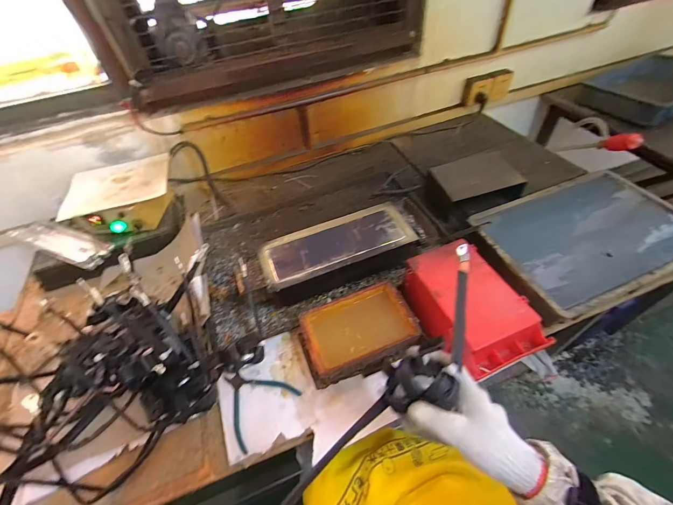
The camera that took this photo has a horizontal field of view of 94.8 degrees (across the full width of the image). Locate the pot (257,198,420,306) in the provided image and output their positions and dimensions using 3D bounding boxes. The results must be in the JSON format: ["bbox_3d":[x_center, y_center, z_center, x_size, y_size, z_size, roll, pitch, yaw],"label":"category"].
[{"bbox_3d":[0.001,-0.001,0.722,0.337,0.098,0.153,-21,51,-12],"label":"pot"}]

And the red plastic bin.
[{"bbox_3d":[0.242,0.098,0.573,0.156,0.102,0.235,-21,52,-12],"label":"red plastic bin"}]

